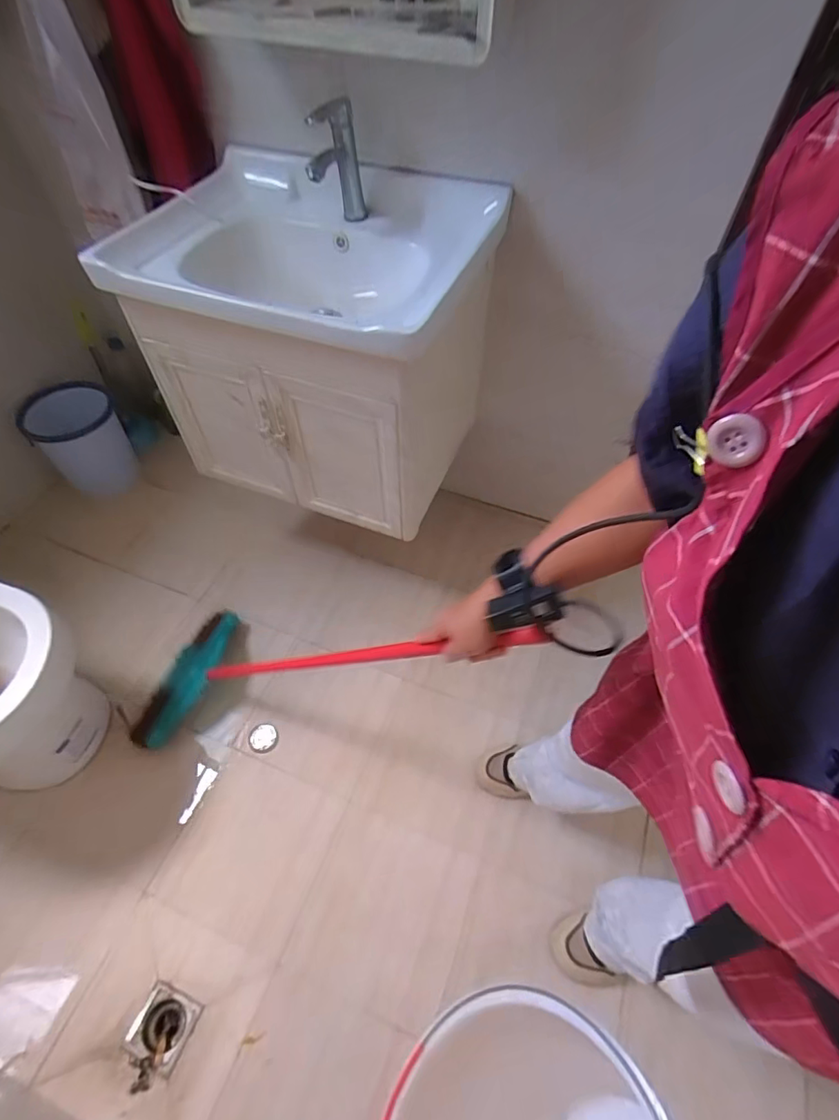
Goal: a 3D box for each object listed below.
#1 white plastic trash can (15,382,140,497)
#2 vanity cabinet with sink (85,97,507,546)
[{"bbox_3d":[-0.975,-0.352,1.530,0.229,0.276,0.211,1,55,-2],"label":"white plastic trash can"},{"bbox_3d":[-0.198,-0.439,1.092,0.602,0.517,0.422,19,57,10],"label":"vanity cabinet with sink"}]

